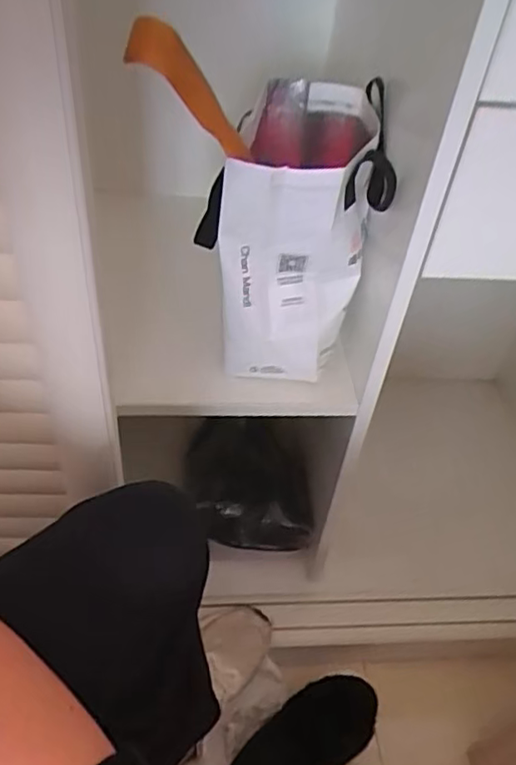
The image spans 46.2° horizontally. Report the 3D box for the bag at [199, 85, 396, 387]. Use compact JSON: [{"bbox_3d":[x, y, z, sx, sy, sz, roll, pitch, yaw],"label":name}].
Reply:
[{"bbox_3d":[0.030,-0.167,0.667,0.169,0.256,0.209,2,45,-6],"label":"bag"}]

